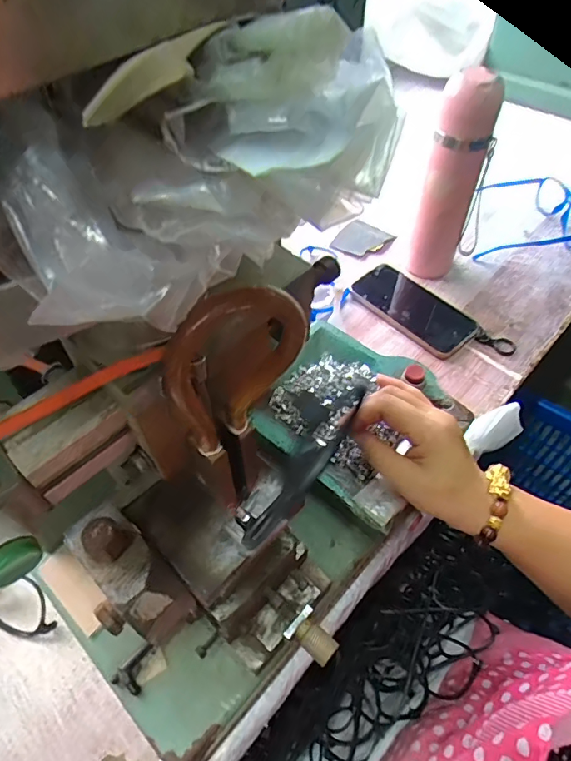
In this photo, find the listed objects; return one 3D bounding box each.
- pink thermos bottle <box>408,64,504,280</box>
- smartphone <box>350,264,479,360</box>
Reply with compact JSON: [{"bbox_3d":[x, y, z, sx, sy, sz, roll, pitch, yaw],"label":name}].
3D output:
[{"bbox_3d":[0.198,-0.234,0.572,0.059,0.272,0.053,12,55,11],"label":"pink thermos bottle"},{"bbox_3d":[0.165,-0.094,0.610,0.083,0.015,0.157,-37,60,-23],"label":"smartphone"}]

